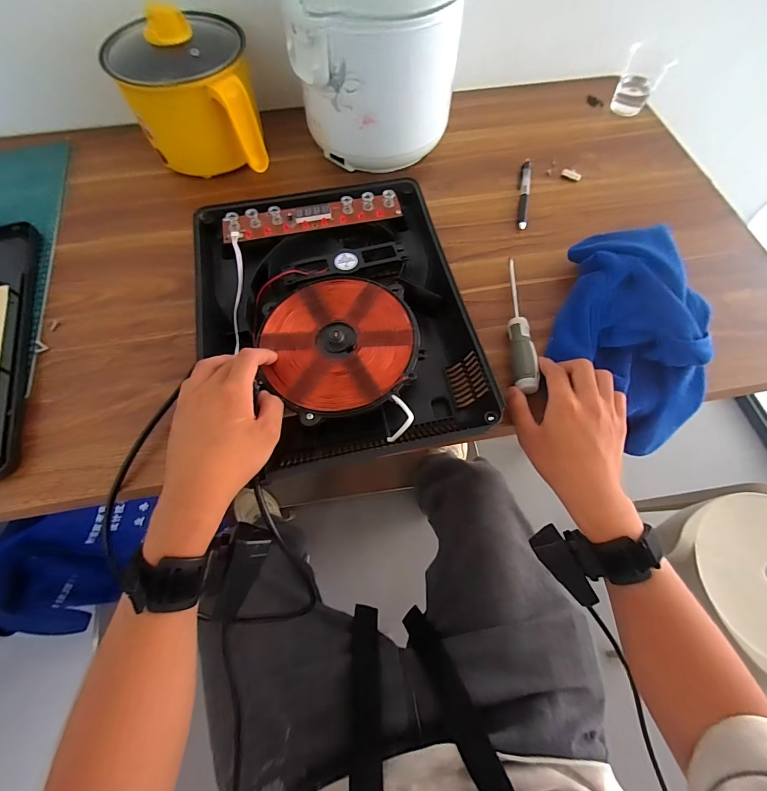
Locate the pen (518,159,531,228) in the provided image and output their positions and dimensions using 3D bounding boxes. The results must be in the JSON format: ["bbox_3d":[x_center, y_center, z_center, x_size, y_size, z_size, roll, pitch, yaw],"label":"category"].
[{"bbox_3d":[0.200,-0.288,0.538,0.015,0.012,0.146,10,64,5],"label":"pen"}]

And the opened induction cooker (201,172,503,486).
[{"bbox_3d":[-0.054,-0.090,0.410,0.267,0.052,0.332,-12,64,-6],"label":"opened induction cooker"}]

